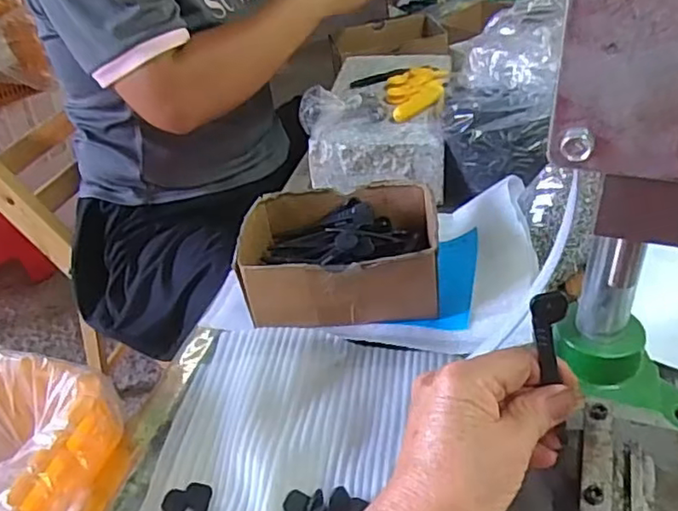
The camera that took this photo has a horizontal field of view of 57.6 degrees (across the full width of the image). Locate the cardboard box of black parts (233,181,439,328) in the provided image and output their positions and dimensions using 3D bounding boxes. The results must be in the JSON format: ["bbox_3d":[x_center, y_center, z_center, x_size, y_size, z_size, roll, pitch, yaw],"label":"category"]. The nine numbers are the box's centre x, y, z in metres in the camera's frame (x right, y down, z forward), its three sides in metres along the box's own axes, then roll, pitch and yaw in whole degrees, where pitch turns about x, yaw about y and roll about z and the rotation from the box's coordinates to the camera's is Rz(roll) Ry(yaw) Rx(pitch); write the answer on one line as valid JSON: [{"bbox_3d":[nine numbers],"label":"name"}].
[{"bbox_3d":[0.002,-0.001,0.544,0.163,0.074,0.127,-1,37,6],"label":"cardboard box of black parts"}]

